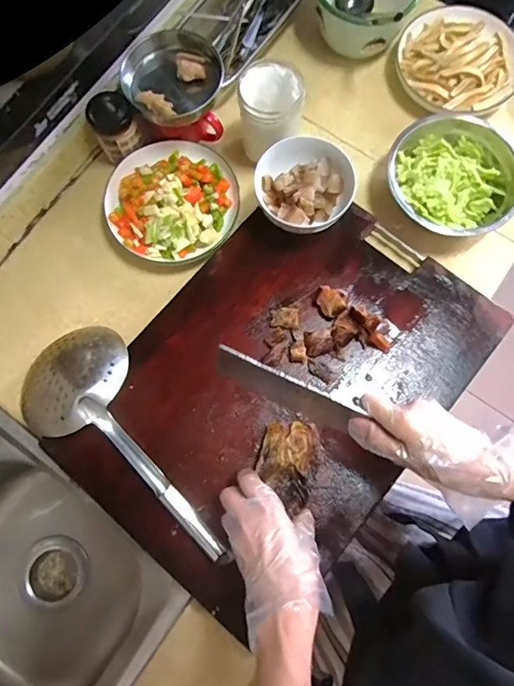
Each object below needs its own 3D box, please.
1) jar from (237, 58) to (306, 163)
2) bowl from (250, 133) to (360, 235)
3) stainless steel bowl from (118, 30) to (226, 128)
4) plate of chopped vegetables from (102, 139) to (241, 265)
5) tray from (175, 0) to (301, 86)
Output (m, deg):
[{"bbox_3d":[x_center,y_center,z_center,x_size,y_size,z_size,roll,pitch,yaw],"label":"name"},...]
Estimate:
[{"bbox_3d":[0.017,-0.302,0.588,0.080,0.094,0.078,0,78,-1],"label":"jar"},{"bbox_3d":[0.054,-0.193,0.567,0.115,0.064,0.117,0,78,-1],"label":"bowl"},{"bbox_3d":[-0.108,-0.343,0.585,0.129,0.032,0.103,-26,106,-13],"label":"stainless steel bowl"},{"bbox_3d":[-0.117,-0.201,0.603,0.175,0.041,0.177,0,78,-1],"label":"plate of chopped vegetables"},{"bbox_3d":[-0.002,-0.506,0.656,0.108,0.061,0.243,35,80,6],"label":"tray"}]

